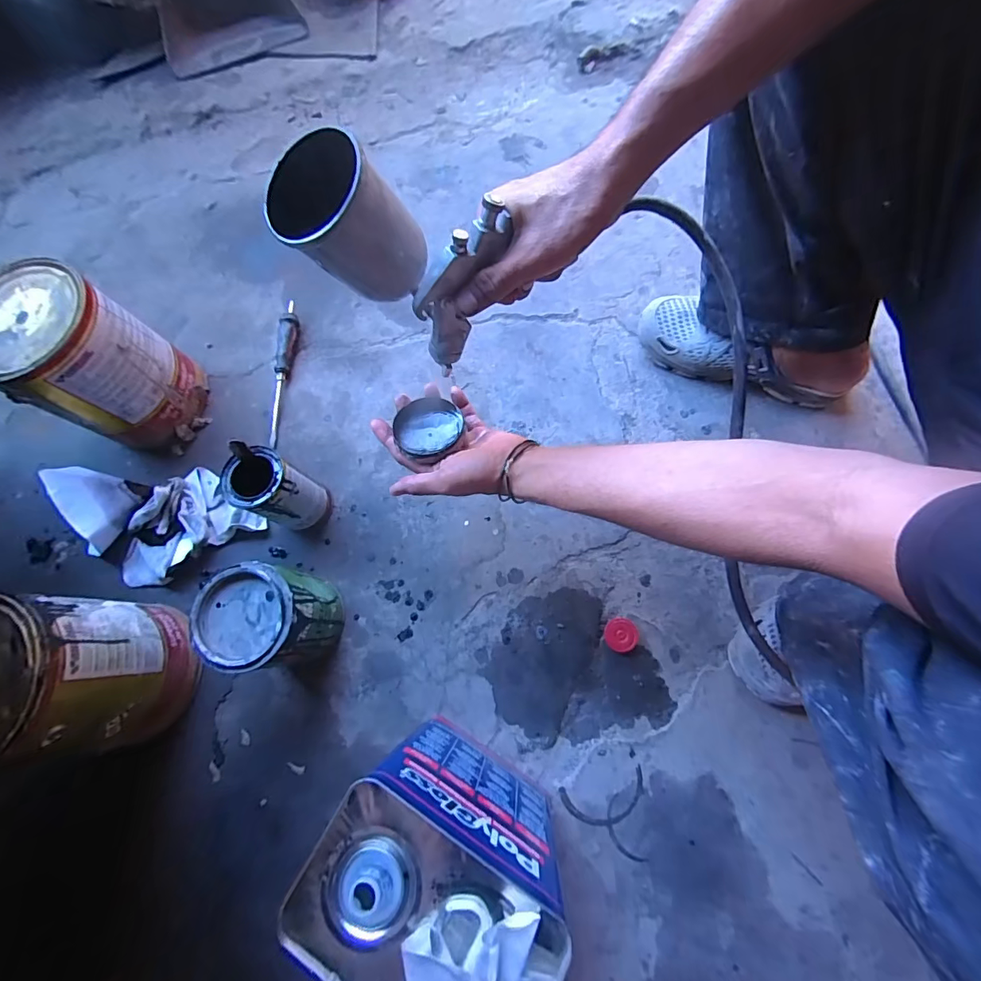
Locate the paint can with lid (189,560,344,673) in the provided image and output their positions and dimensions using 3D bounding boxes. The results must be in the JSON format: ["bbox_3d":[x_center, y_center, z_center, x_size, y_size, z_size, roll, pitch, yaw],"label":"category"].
[{"bbox_3d":[-0.242,0.142,0.521,0.104,0.137,0.103,-17,74,0],"label":"paint can with lid"}]

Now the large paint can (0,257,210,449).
[{"bbox_3d":[-0.521,-0.165,0.618,0.177,0.209,0.157,27,78,11],"label":"large paint can"}]

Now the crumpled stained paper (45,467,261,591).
[{"bbox_3d":[-0.438,0.039,0.615,0.255,0.089,0.161,-6,74,3],"label":"crumpled stained paper"}]

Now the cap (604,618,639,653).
[{"bbox_3d":[0.156,0.173,0.548,0.040,0.014,0.038,-1,75,6],"label":"cap"}]

